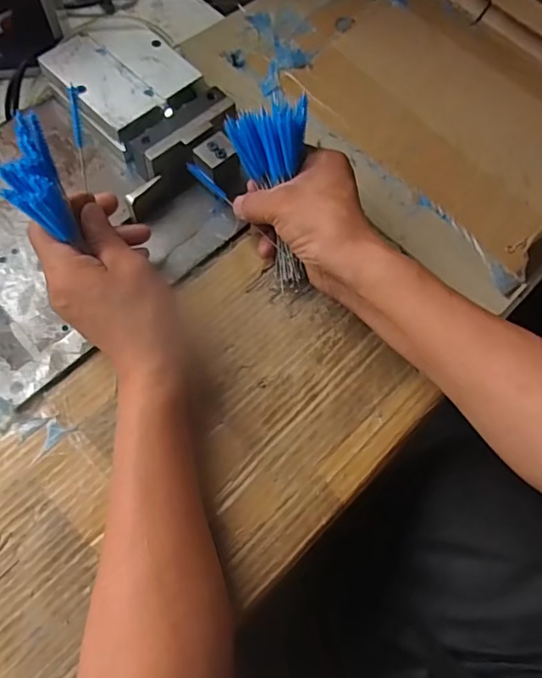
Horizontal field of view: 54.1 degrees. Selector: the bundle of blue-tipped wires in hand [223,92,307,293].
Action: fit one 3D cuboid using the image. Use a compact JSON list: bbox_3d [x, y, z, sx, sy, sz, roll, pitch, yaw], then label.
[{"bbox_3d":[0.006,-0.108,0.407,0.053,0.133,0.040,-13,26,-8],"label":"bundle of blue-tipped wires in hand"}]

